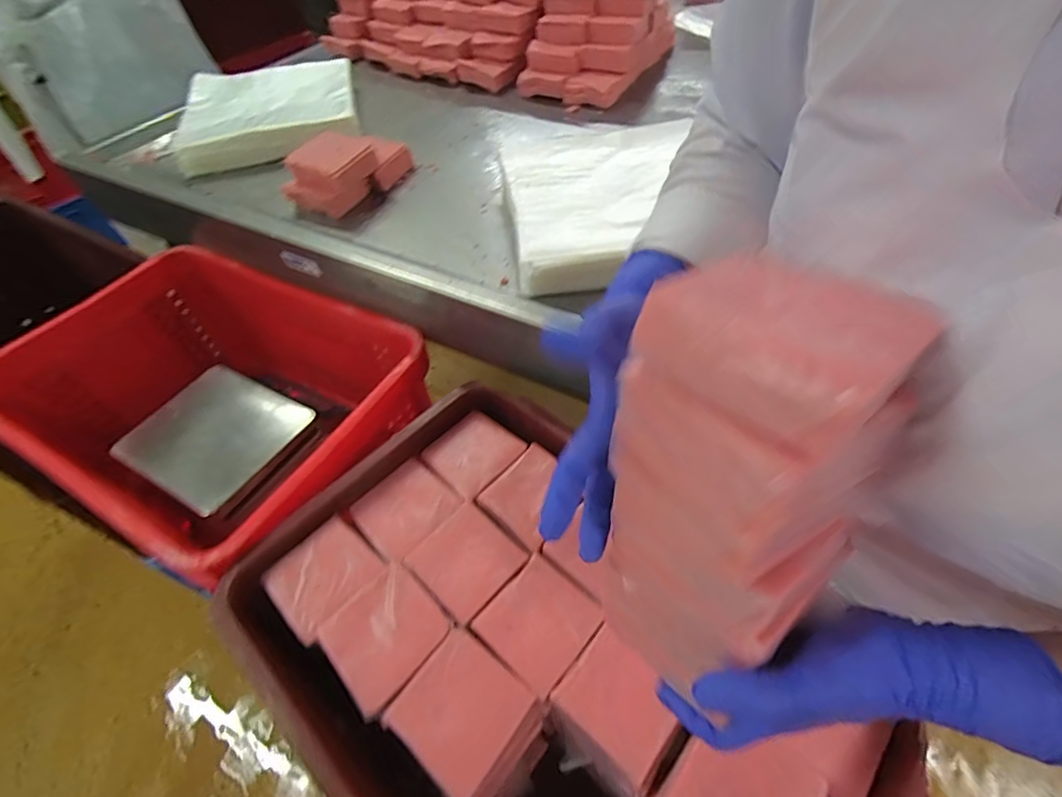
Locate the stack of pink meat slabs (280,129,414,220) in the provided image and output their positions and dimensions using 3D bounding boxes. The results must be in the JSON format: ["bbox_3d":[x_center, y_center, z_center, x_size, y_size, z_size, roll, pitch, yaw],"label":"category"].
[{"bbox_3d":[-0.268,-0.343,0.726,0.086,0.074,0.175,26,56,22],"label":"stack of pink meat slabs"}]

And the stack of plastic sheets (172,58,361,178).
[{"bbox_3d":[-0.474,-0.529,0.899,0.294,0.052,0.334,-16,51,-10],"label":"stack of plastic sheets"}]

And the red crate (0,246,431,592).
[{"bbox_3d":[-0.429,0.020,0.695,0.518,0.211,0.345,21,55,20],"label":"red crate"}]

